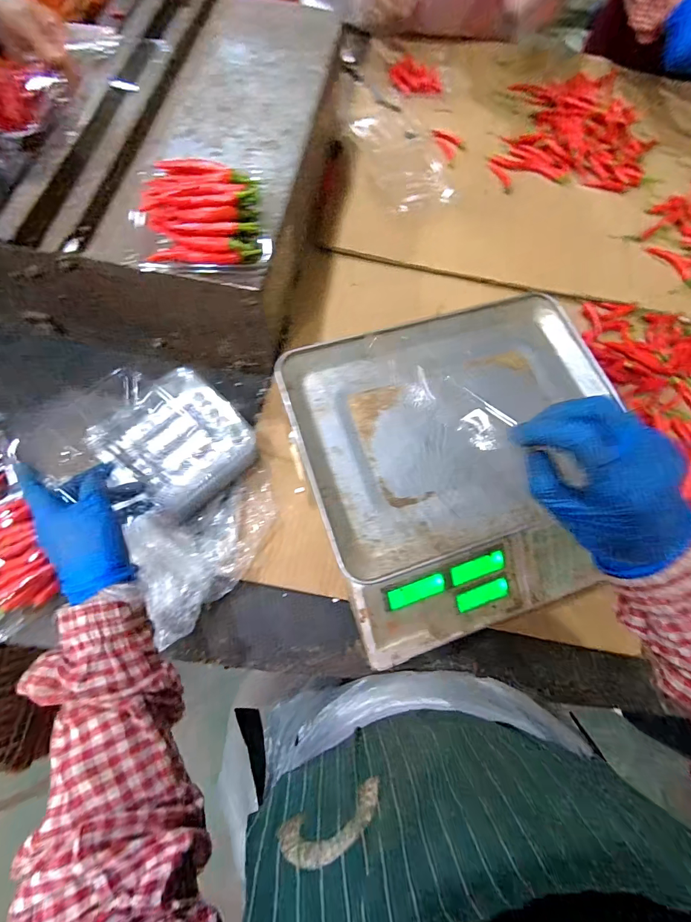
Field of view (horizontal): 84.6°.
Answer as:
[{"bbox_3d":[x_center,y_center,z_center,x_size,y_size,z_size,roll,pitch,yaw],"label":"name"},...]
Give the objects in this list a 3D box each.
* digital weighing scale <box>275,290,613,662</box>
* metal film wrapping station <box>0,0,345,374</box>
[{"bbox_3d":[0.129,0.008,0.415,0.322,0.112,0.324,-17,73,-10],"label":"digital weighing scale"},{"bbox_3d":[-0.206,-0.377,0.502,0.324,0.157,0.465,12,71,0],"label":"metal film wrapping station"}]

